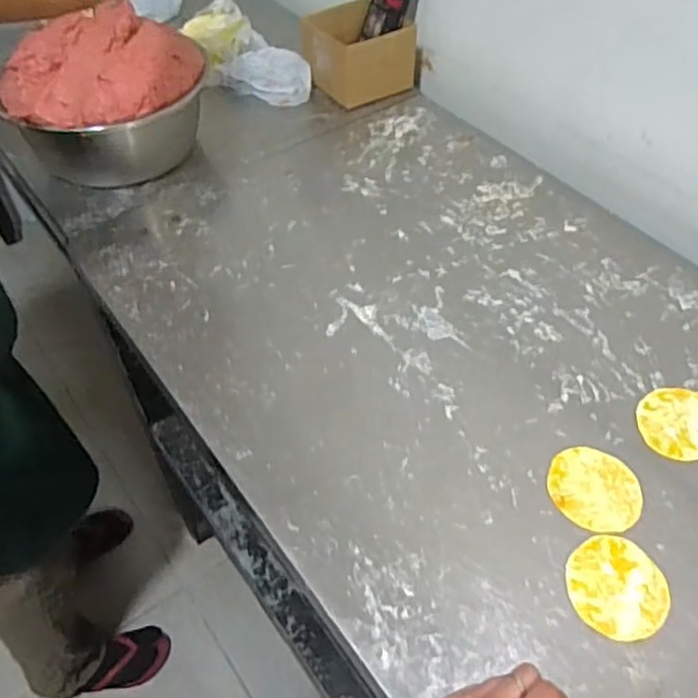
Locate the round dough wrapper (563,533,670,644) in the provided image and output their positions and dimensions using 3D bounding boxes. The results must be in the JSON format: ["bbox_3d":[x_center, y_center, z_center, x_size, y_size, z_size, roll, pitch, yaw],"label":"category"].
[{"bbox_3d":[0.228,0.202,0.589,0.082,0.004,0.084,0,50,0],"label":"round dough wrapper"}]

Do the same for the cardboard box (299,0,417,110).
[{"bbox_3d":[0.015,-0.477,1.116,0.150,0.098,0.135,-25,54,-19],"label":"cardboard box"}]

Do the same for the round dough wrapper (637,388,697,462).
[{"bbox_3d":[0.336,0.075,0.698,0.083,0.004,0.084,0,50,0],"label":"round dough wrapper"}]

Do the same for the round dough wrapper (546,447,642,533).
[{"bbox_3d":[0.232,0.130,0.651,0.078,0.004,0.087,-37,59,-27],"label":"round dough wrapper"}]

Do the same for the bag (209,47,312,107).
[{"bbox_3d":[-0.134,-0.447,1.127,0.156,0.050,0.098,21,53,17],"label":"bag"}]

